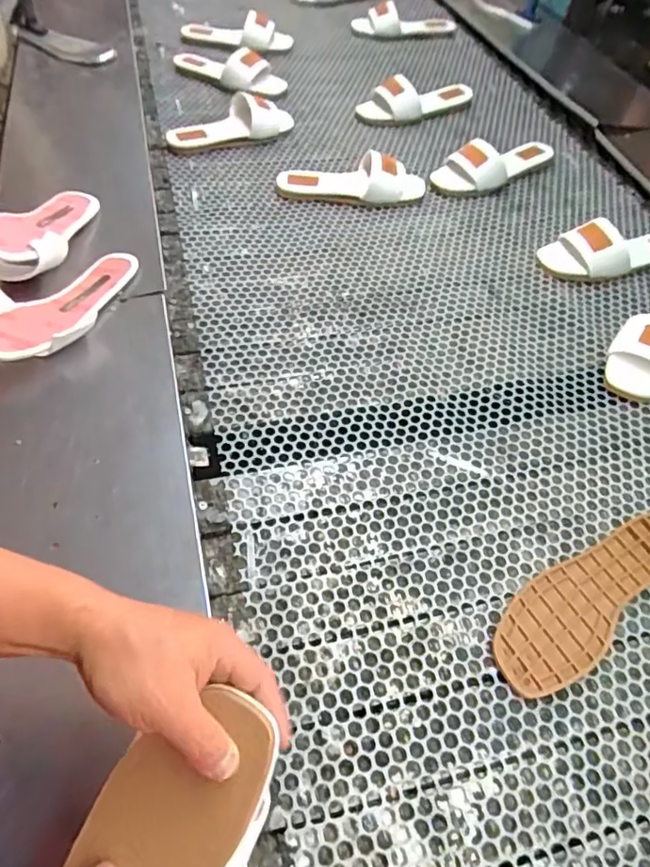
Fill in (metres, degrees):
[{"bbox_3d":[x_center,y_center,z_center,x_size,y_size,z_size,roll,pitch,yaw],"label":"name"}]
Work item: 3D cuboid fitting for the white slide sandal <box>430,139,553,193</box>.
[{"bbox_3d":[0.314,-0.500,1.034,0.243,0.050,0.088,-28,59,-22],"label":"white slide sandal"}]

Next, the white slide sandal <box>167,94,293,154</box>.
[{"bbox_3d":[-0.173,-0.587,1.062,0.256,0.054,0.093,-28,59,-22],"label":"white slide sandal"}]

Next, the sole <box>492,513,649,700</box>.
[{"bbox_3d":[0.270,0.159,0.560,0.257,0.014,0.084,-27,59,-21],"label":"sole"}]

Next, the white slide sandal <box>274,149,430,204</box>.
[{"bbox_3d":[0.046,-0.441,0.968,0.255,0.061,0.085,6,53,1],"label":"white slide sandal"}]

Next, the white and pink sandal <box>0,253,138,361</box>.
[{"bbox_3d":[-0.336,-0.175,0.703,0.130,0.065,0.255,26,43,16],"label":"white and pink sandal"}]

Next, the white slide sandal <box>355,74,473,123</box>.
[{"bbox_3d":[0.196,-0.698,1.166,0.253,0.062,0.086,-19,56,-16],"label":"white slide sandal"}]

